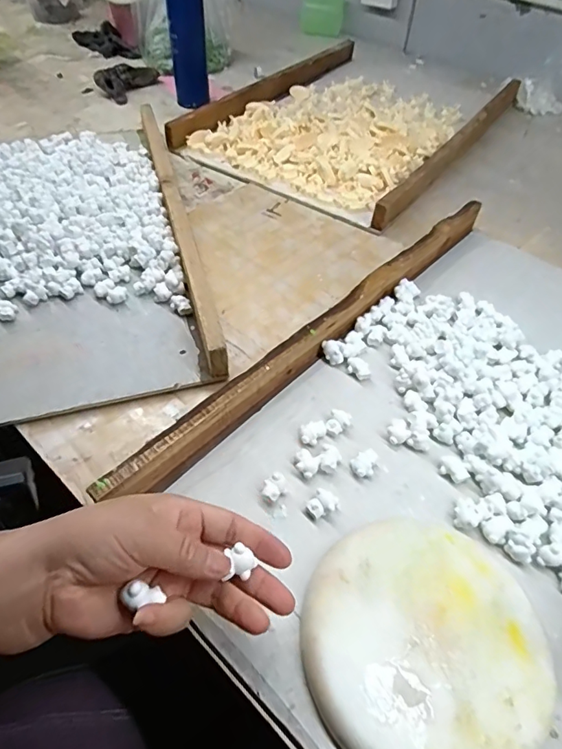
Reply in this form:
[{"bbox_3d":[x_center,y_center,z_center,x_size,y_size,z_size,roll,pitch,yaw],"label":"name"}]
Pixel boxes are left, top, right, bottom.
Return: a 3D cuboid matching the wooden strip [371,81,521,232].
[{"bbox_3d":[0.297,-0.384,0.791,0.021,0.047,0.566,30,55,20],"label":"wooden strip"}]

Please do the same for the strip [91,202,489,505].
[{"bbox_3d":[0.061,-0.055,0.505,0.021,0.045,0.565,37,58,24],"label":"strip"}]

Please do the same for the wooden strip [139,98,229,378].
[{"bbox_3d":[-0.138,-0.217,0.619,0.027,0.045,0.556,-12,52,-13],"label":"wooden strip"}]

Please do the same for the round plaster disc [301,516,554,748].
[{"bbox_3d":[0.096,0.181,0.323,0.159,0.023,0.156,2,51,-2],"label":"round plaster disc"}]

